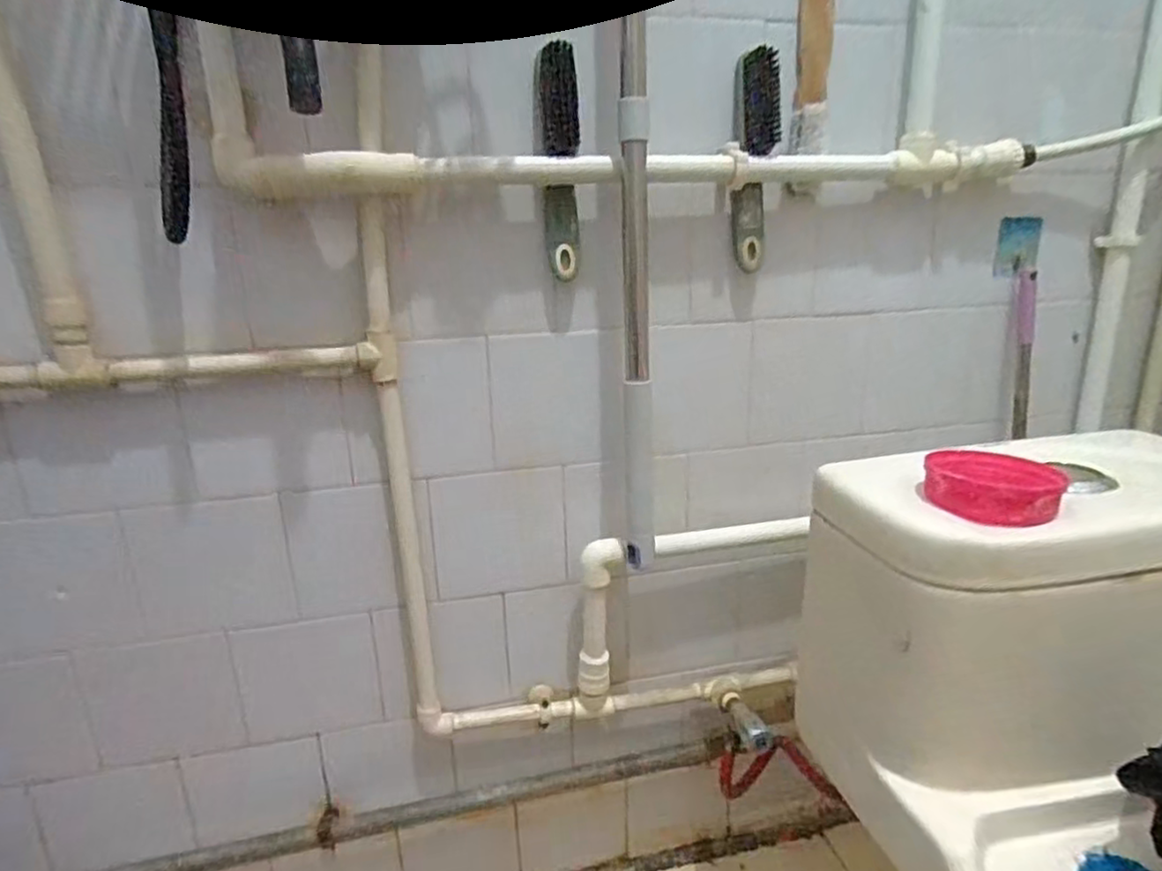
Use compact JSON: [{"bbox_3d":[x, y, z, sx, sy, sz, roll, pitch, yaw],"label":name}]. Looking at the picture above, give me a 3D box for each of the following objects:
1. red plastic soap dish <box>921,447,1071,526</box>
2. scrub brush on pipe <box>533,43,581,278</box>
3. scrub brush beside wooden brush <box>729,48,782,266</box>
[{"bbox_3d":[0.316,0.038,0.514,0.091,0.028,0.094,10,20,35],"label":"red plastic soap dish"},{"bbox_3d":[-0.022,-0.263,0.651,0.040,0.207,0.025,-5,17,-11],"label":"scrub brush on pipe"},{"bbox_3d":[0.179,-0.282,0.690,0.040,0.206,0.030,-3,16,-2],"label":"scrub brush beside wooden brush"}]

